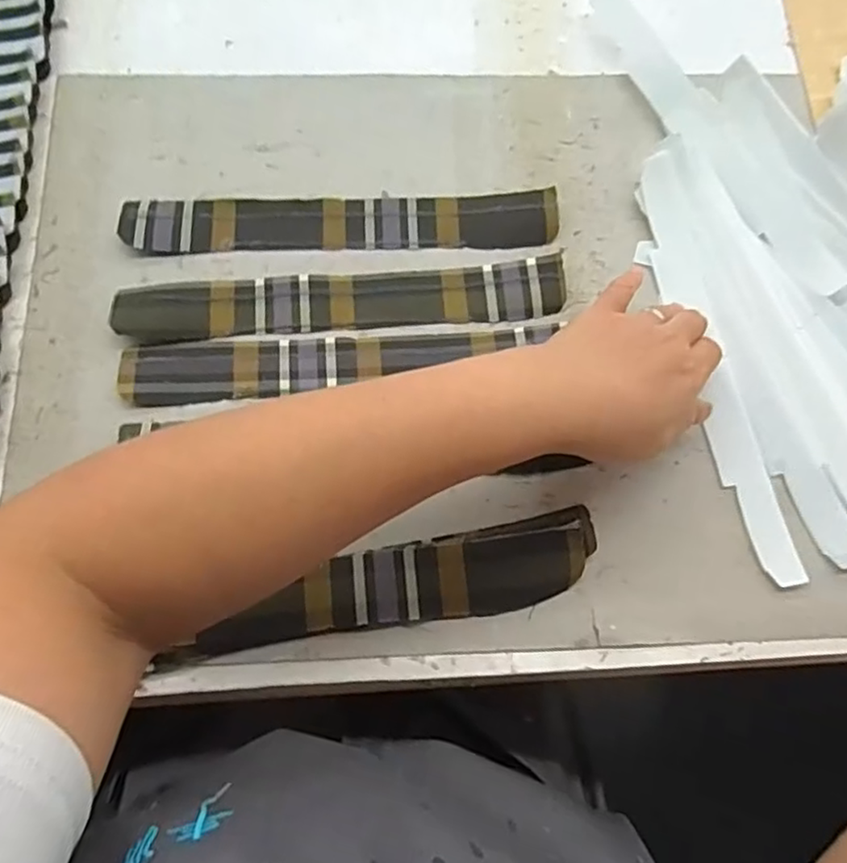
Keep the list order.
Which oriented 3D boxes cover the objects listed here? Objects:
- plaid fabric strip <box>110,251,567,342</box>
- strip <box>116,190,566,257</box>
[{"bbox_3d":[-0.045,-0.077,0.379,0.256,0.006,0.036,-5,76,-3],"label":"plaid fabric strip"},{"bbox_3d":[-0.048,-0.129,0.397,0.258,0.008,0.036,-2,75,-3],"label":"strip"}]

